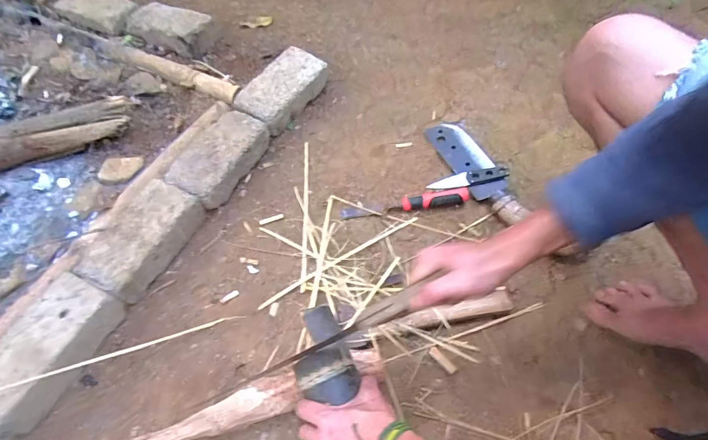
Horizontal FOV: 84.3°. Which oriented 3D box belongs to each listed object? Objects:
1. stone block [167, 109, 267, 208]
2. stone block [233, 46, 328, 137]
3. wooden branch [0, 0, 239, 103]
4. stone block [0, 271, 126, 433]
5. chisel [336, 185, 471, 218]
[{"bbox_3d":[-0.263,-0.121,0.785,0.120,0.076,0.207,25,64,15],"label":"stone block"},{"bbox_3d":[-0.154,-0.290,0.869,0.112,0.057,0.215,30,65,17],"label":"stone block"},{"bbox_3d":[-0.795,-0.502,1.015,1.205,0.040,0.060,24,64,14],"label":"wooden branch"},{"bbox_3d":[-0.472,0.192,0.599,0.150,0.077,0.208,21,63,13],"label":"stone block"},{"bbox_3d":[0.095,-0.034,0.740,0.241,0.023,0.033,-7,58,-1],"label":"chisel"}]

